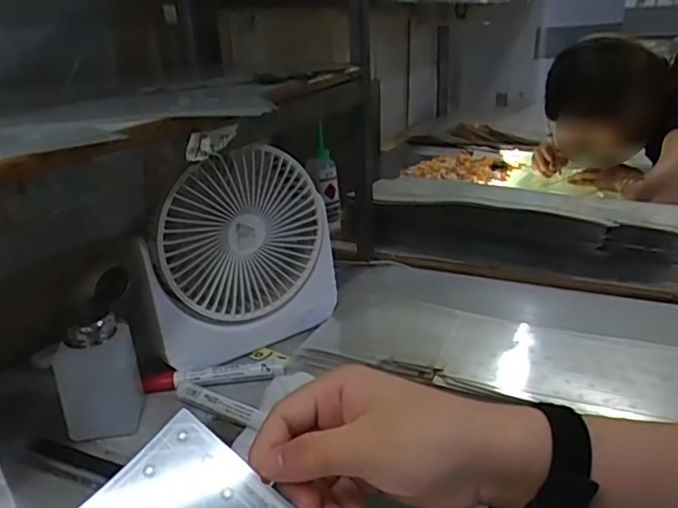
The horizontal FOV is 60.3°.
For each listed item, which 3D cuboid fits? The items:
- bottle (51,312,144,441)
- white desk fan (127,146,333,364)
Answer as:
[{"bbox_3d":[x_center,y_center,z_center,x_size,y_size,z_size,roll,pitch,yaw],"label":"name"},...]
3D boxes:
[{"bbox_3d":[-0.191,0.098,0.464,0.061,0.092,0.044,-13,24,-22],"label":"bottle"},{"bbox_3d":[-0.093,0.000,0.558,0.188,0.191,0.060,-18,26,-31],"label":"white desk fan"}]

